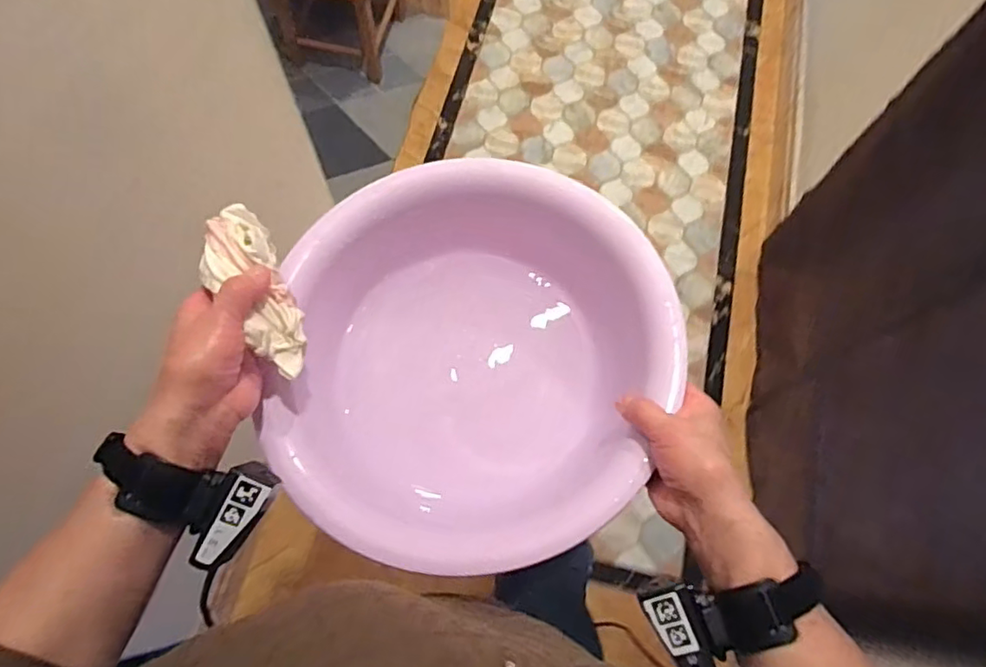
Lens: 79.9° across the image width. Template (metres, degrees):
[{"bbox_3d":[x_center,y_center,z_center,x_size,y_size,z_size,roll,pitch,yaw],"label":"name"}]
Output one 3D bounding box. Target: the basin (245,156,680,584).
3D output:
[{"bbox_3d":[-0.015,0.026,0.526,0.324,0.134,0.336,1,69,1],"label":"basin"}]

